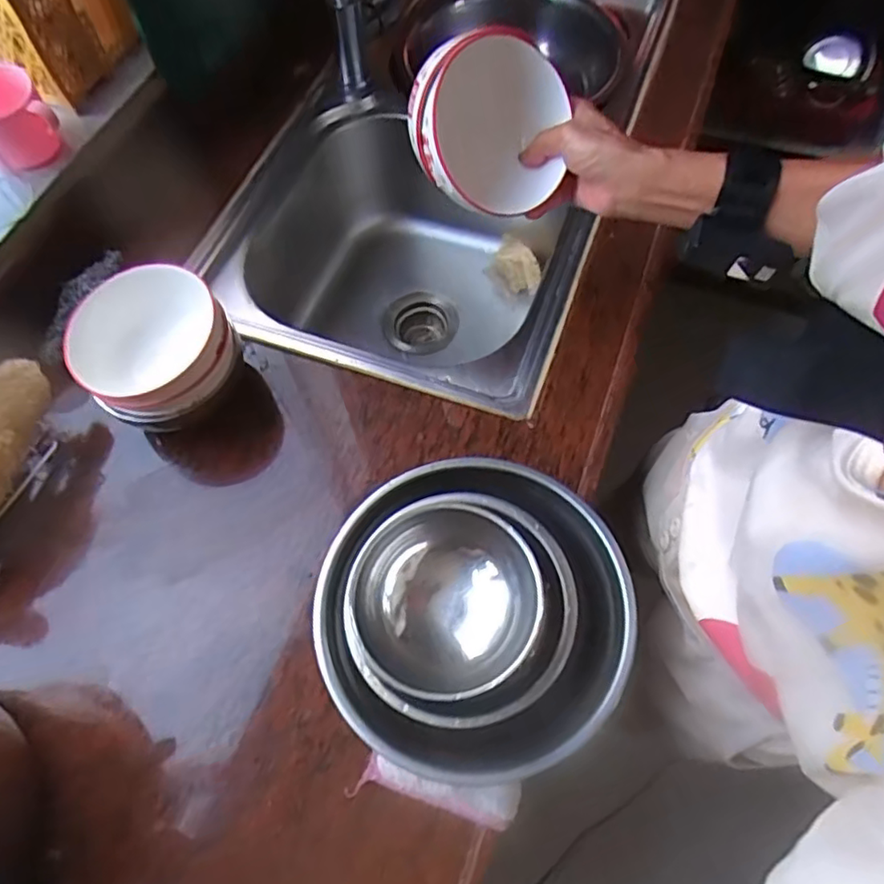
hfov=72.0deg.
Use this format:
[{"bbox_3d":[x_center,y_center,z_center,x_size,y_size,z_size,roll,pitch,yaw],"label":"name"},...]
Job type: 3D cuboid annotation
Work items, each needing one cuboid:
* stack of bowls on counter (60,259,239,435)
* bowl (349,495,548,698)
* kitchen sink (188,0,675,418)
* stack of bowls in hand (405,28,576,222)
[{"bbox_3d":[-0.254,-0.070,0.565,0.126,0.117,0.119,41,72,19],"label":"stack of bowls on counter"},{"bbox_3d":[0.003,0.102,0.397,0.114,0.049,0.116,-1,65,2],"label":"bowl"},{"bbox_3d":[0.027,-0.363,0.897,0.414,0.273,0.783,18,67,10],"label":"kitchen sink"},{"bbox_3d":[0.035,-0.248,0.484,0.127,0.121,0.080,-13,26,-23],"label":"stack of bowls in hand"}]

